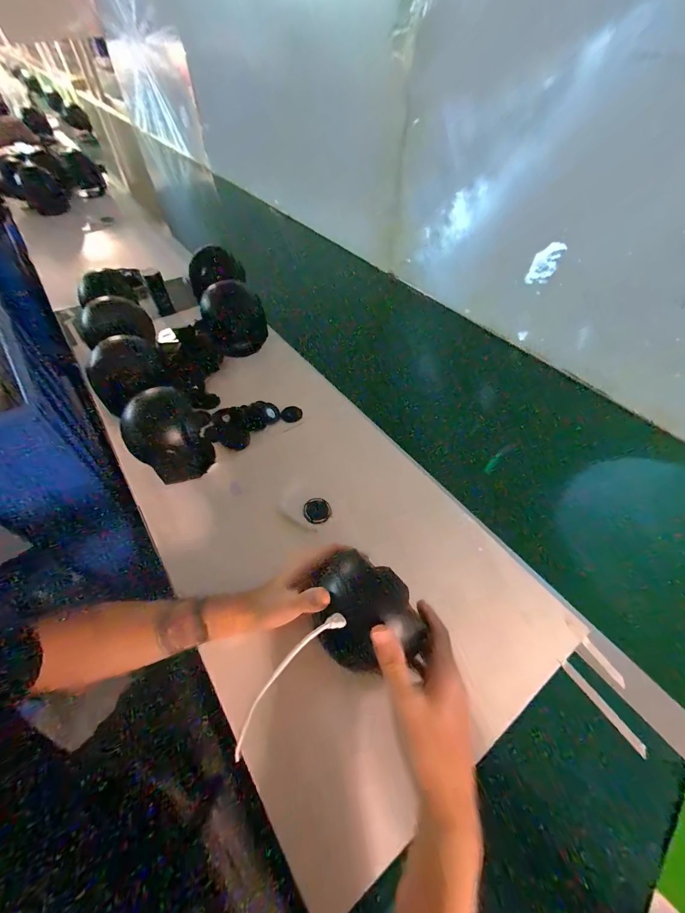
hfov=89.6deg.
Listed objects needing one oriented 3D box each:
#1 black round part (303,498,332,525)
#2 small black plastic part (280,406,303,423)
[{"bbox_3d":[-0.036,0.077,0.492,0.037,0.011,0.036,0,51,0],"label":"black round part"},{"bbox_3d":[-0.089,-0.076,0.607,0.035,0.005,0.036,9,52,7],"label":"small black plastic part"}]

